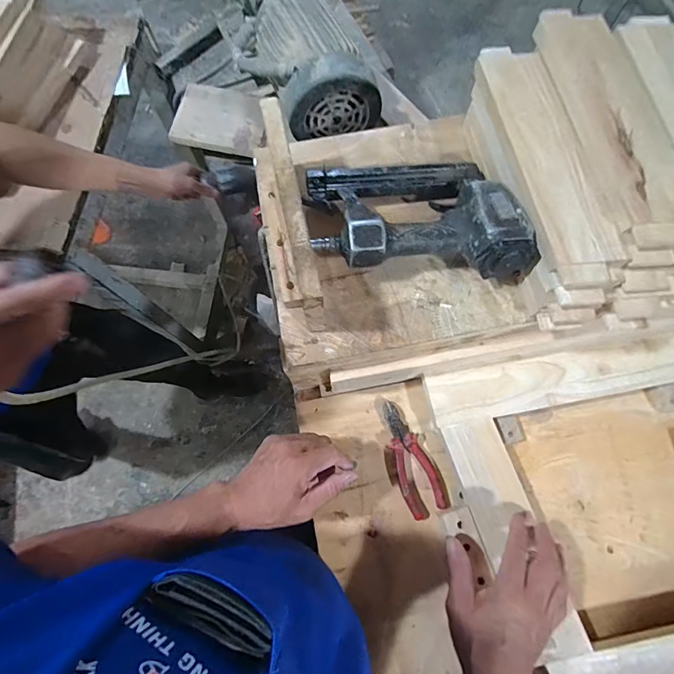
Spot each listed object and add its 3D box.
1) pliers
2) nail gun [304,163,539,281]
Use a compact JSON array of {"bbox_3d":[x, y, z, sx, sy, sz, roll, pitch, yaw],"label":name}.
[{"bbox_3d":[0.100,0.168,0.529,0.056,0.022,0.156,-23,74,-5],"label":"pliers"},{"bbox_3d":[0.090,-0.140,0.429,0.235,0.061,0.148,-3,73,1],"label":"nail gun"}]

